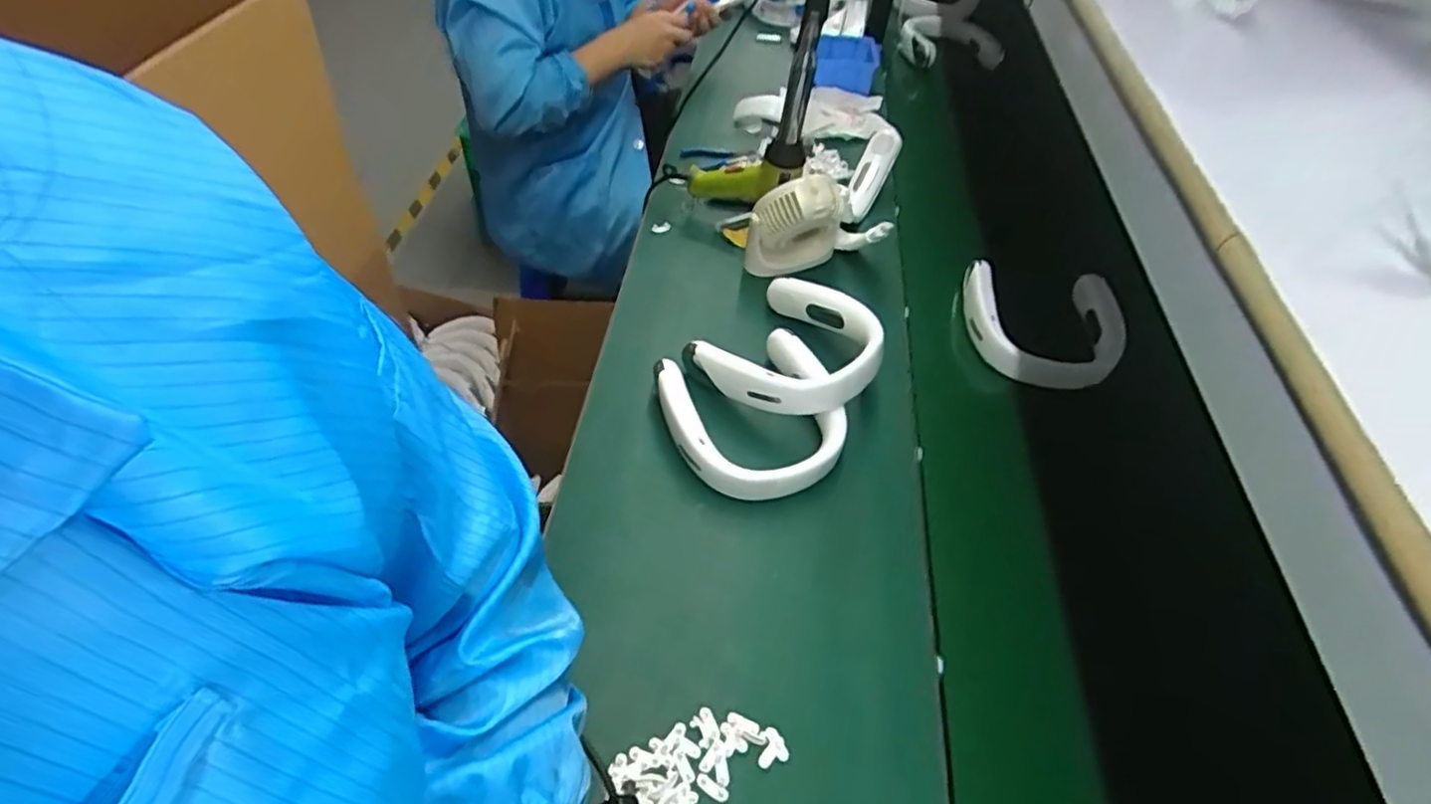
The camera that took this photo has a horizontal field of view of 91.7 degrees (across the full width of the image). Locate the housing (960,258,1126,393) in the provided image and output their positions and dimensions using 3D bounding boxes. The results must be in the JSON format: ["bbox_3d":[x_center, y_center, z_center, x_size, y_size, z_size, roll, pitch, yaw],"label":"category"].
[{"bbox_3d":[0.447,-0.099,0.954,0.206,0.073,0.174,9,50,2],"label":"housing"}]

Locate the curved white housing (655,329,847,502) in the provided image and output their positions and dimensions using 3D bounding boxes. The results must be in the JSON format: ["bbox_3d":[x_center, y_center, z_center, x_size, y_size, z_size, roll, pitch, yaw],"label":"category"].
[{"bbox_3d":[0.042,0.011,0.806,0.194,0.058,0.198,3,50,-3],"label":"curved white housing"}]

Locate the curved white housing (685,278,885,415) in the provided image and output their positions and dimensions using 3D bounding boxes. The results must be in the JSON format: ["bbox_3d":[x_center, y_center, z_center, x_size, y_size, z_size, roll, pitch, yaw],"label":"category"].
[{"bbox_3d":[0.095,-0.066,0.853,0.194,0.060,0.194,29,53,31],"label":"curved white housing"}]

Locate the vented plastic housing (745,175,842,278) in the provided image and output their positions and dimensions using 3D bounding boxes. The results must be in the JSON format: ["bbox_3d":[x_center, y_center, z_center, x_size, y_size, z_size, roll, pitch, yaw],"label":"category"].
[{"bbox_3d":[0.112,-0.250,0.970,0.124,0.149,0.085,12,50,4],"label":"vented plastic housing"}]

